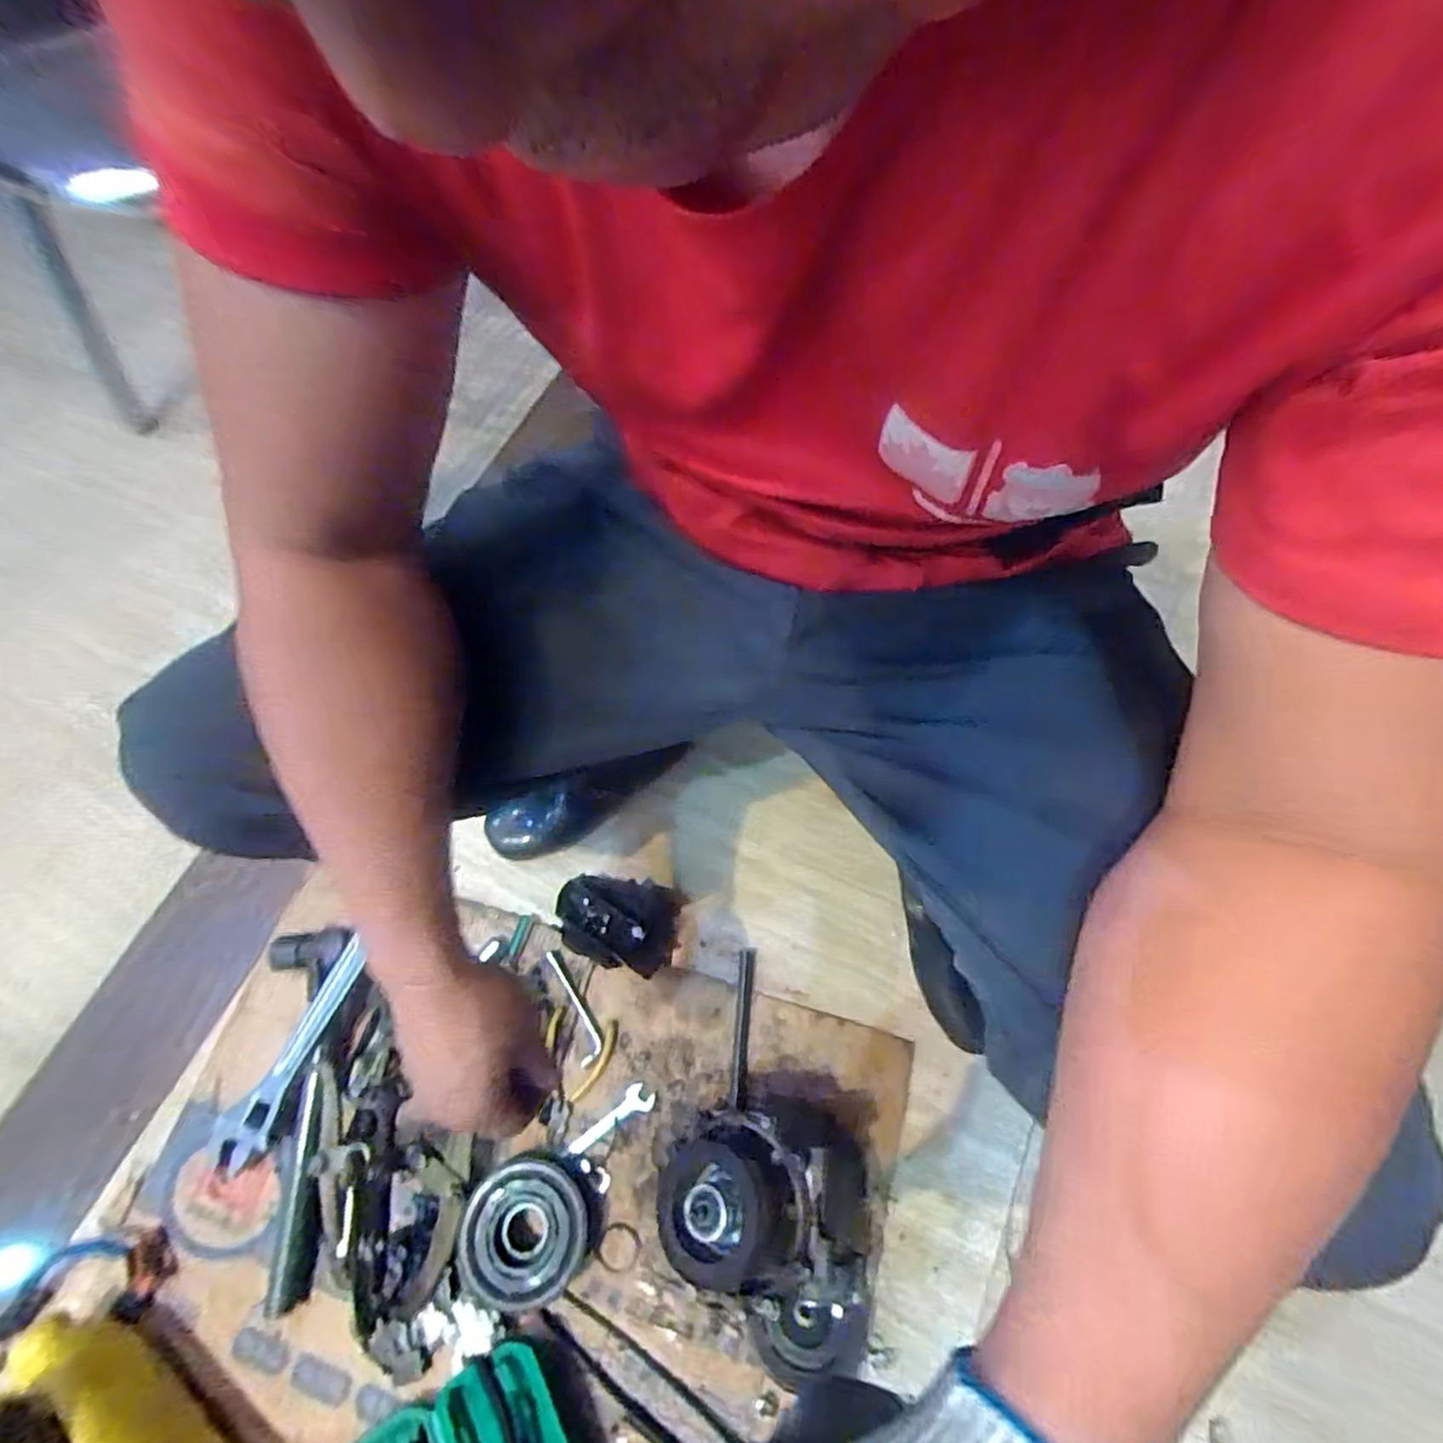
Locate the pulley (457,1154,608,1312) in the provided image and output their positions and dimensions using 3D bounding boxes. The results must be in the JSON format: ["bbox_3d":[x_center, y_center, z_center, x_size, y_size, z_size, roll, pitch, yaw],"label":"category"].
[{"bbox_3d":[-0.175,0.462,0.608,0.121,0.046,0.112,-7,67,1],"label":"pulley"}]

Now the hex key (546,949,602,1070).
[{"bbox_3d":[-0.154,0.296,0.700,0.024,0.006,0.118,-25,68,-6],"label":"hex key"}]

